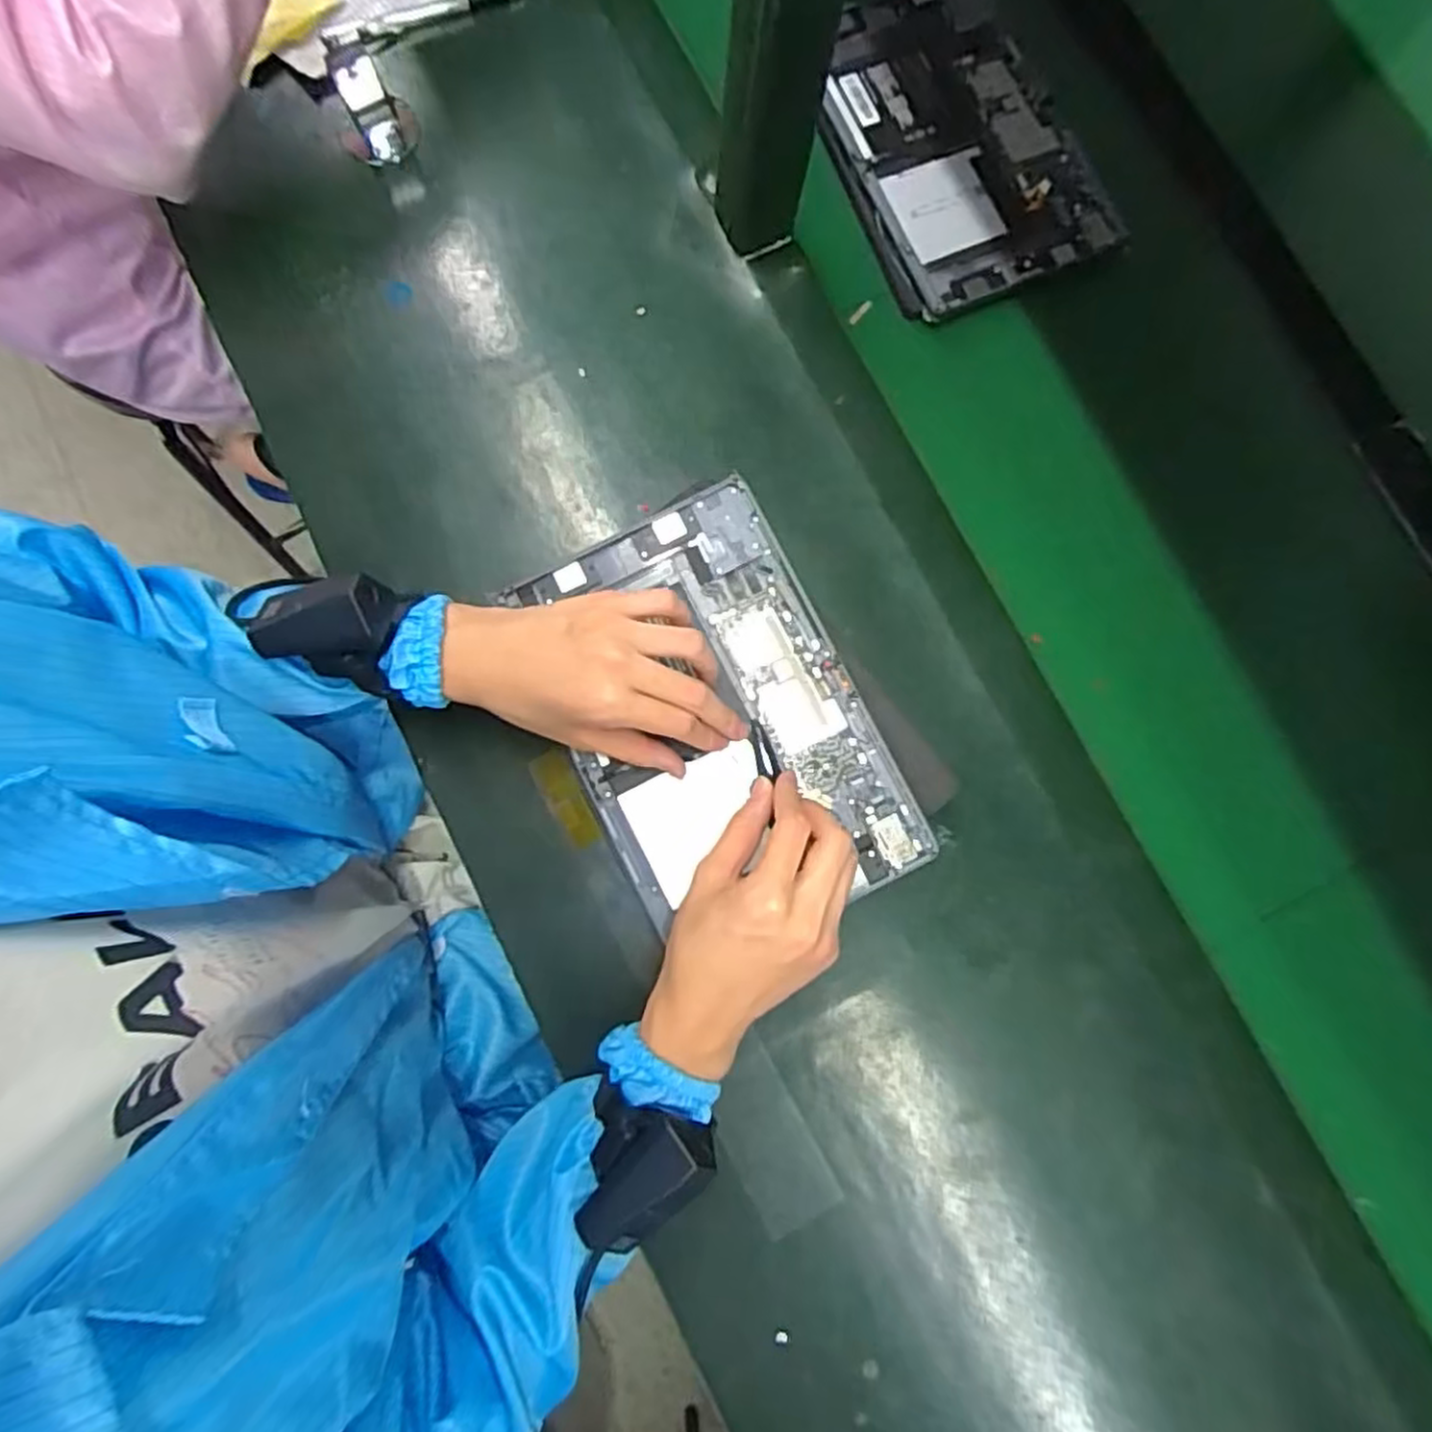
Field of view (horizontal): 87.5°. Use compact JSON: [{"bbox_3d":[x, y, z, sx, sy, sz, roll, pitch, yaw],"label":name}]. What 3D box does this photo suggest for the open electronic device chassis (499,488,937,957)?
[{"bbox_3d":[-0.002,0.002,0.441,0.163,0.021,0.251,-26,81,-4],"label":"open electronic device chassis"}]

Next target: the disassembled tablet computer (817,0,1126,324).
[{"bbox_3d":[0.171,-0.421,0.546,0.170,0.013,0.248,-22,80,-4],"label":"disassembled tablet computer"}]

